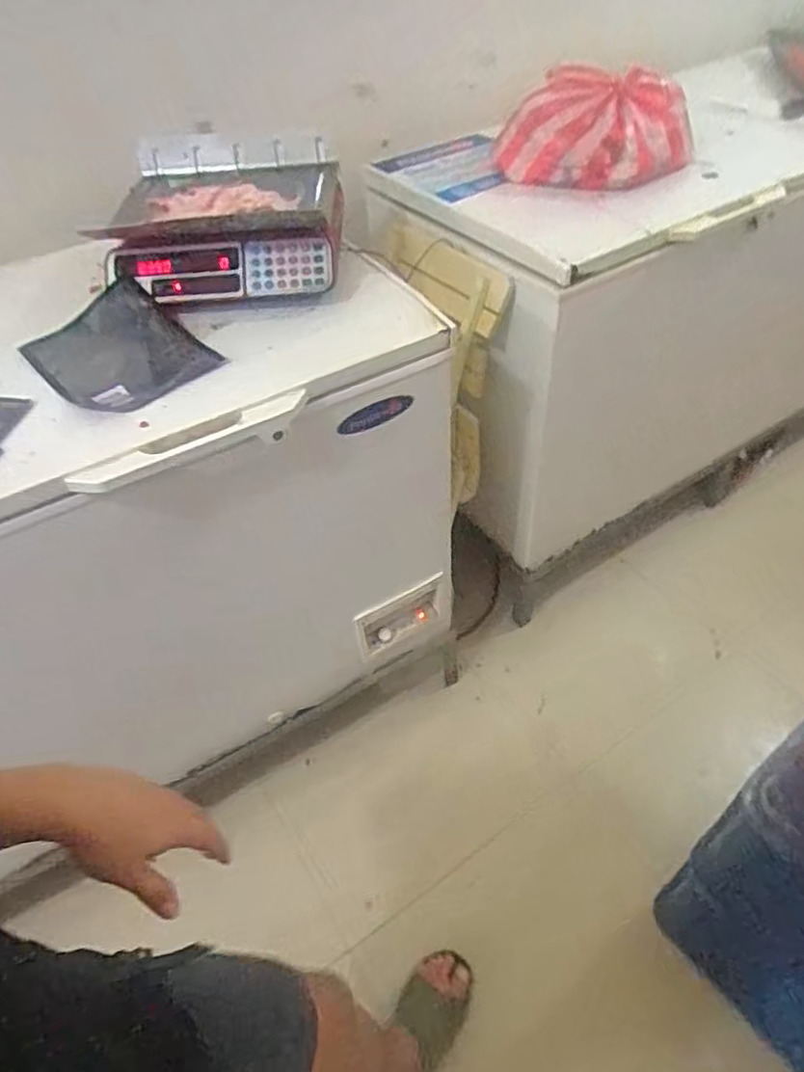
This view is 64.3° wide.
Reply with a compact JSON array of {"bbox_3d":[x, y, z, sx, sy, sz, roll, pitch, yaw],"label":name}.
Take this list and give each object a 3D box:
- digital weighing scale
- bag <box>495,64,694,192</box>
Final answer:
[{"bbox_3d":[-0.286,-0.560,1.091,0.349,0.145,0.396,-5,47,1],"label":"digital weighing scale"},{"bbox_3d":[0.370,-0.809,1.276,0.369,0.173,0.196,18,51,22],"label":"bag"}]

